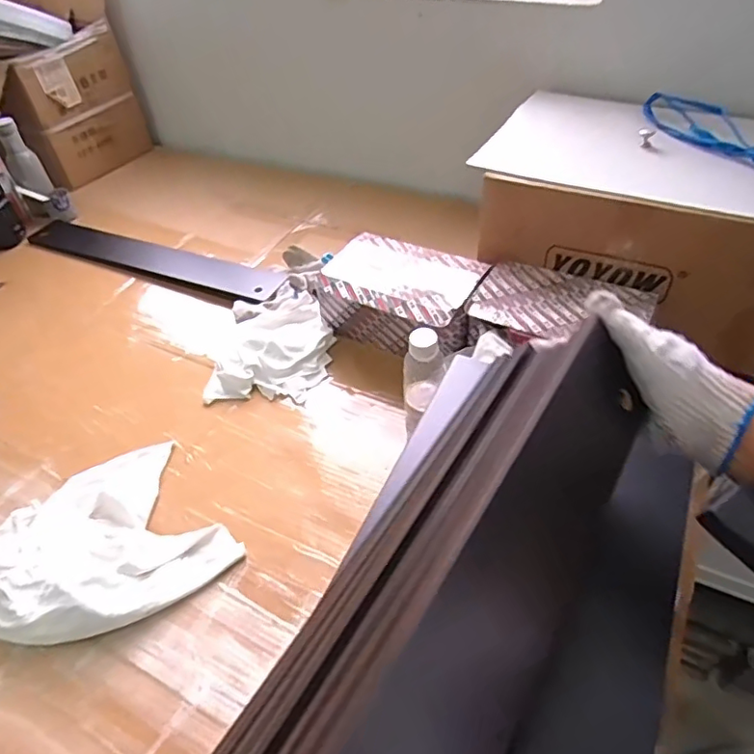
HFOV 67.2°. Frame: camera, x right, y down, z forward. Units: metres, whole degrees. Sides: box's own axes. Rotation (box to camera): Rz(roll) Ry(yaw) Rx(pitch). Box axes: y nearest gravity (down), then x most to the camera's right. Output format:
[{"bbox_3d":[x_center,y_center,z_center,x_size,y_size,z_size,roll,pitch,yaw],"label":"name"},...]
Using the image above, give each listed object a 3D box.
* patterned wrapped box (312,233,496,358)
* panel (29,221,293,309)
[{"bbox_3d":[0.046,-0.121,0.893,0.240,0.102,0.158,22,51,25],"label":"patterned wrapped box"},{"bbox_3d":[-0.449,-0.232,1.121,0.622,0.018,0.105,19,53,25],"label":"panel"}]

